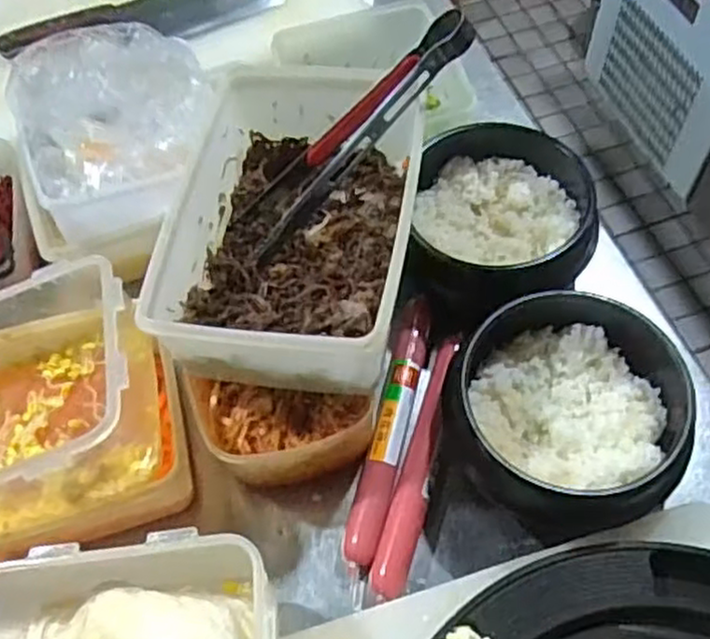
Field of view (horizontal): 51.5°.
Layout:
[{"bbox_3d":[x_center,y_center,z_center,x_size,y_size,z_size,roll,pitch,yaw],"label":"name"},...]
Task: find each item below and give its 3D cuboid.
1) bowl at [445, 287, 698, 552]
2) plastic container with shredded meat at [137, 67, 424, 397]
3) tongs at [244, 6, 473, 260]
[{"bbox_3d":[0.140,0.060,0.498,0.147,0.077,0.160,-1,58,2],"label":"bowl"},{"bbox_3d":[-0.035,-0.081,0.502,0.150,0.077,0.261,5,59,6],"label":"plastic container with shredded meat"},{"bbox_3d":[-0.002,-0.126,0.500,0.202,0.024,0.054,-44,61,14],"label":"tongs"}]

